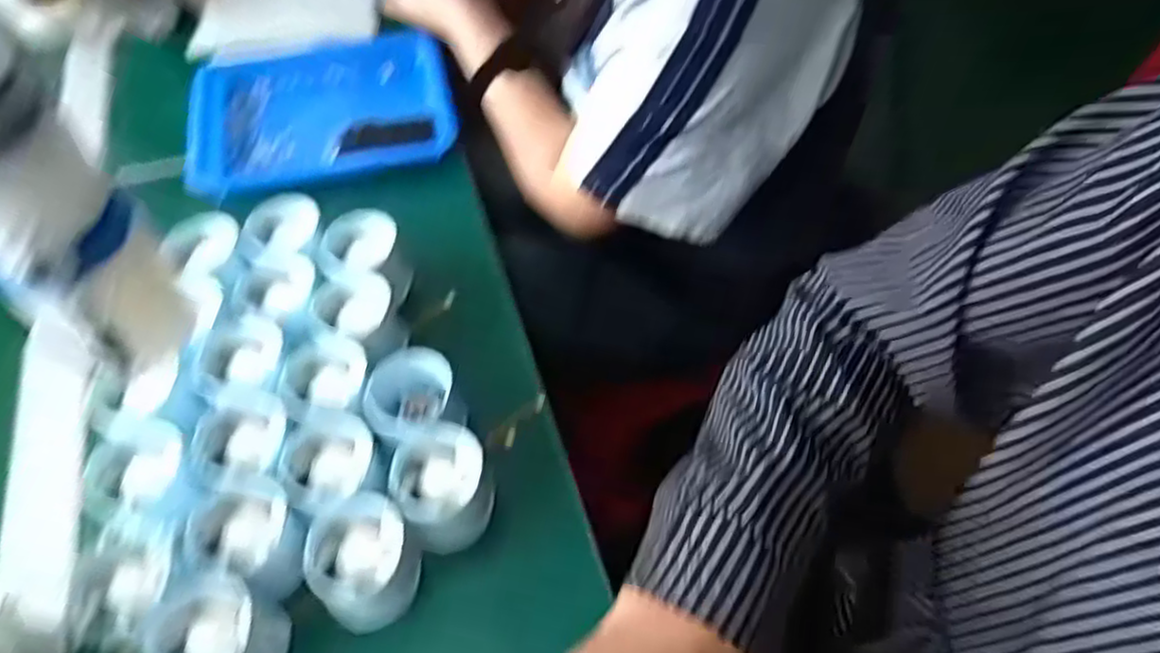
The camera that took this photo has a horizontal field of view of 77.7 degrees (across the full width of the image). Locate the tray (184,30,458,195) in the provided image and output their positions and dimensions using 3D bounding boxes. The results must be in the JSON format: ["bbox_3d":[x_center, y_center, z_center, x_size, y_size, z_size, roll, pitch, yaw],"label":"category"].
[{"bbox_3d":[-0.230,-0.192,0.647,0.224,0.027,0.179,-10,56,-6],"label":"tray"}]

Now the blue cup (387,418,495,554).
[{"bbox_3d":[-0.081,0.096,0.429,0.054,0.057,0.054,0,55,0],"label":"blue cup"}]

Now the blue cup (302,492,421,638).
[{"bbox_3d":[-0.120,0.131,0.402,0.054,0.058,0.053,0,55,0],"label":"blue cup"}]

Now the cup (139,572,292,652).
[{"bbox_3d":[-0.188,0.166,0.376,0.059,0.043,0.057,0,55,0],"label":"cup"}]

